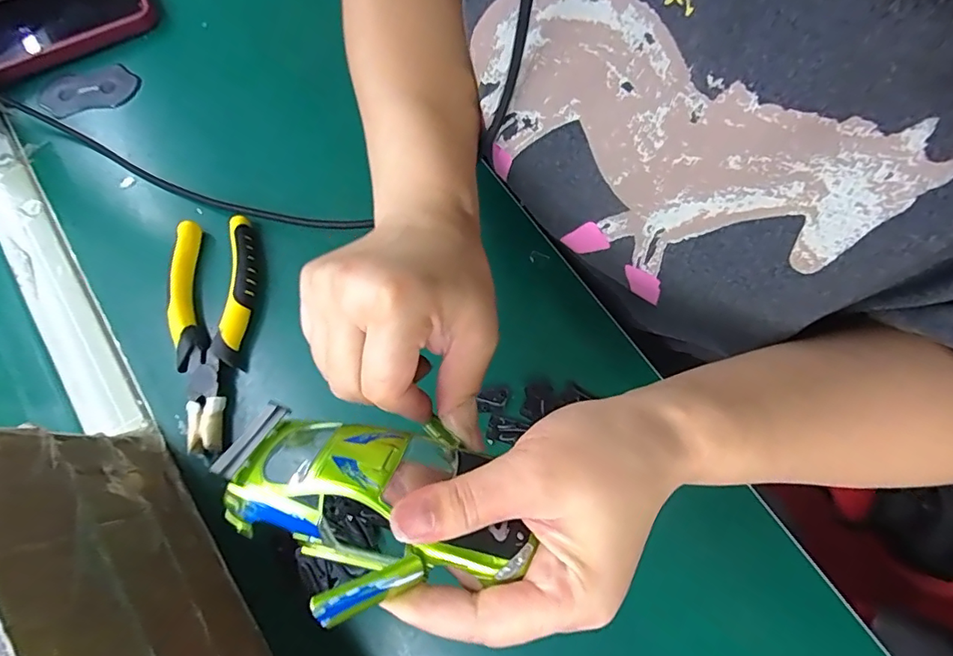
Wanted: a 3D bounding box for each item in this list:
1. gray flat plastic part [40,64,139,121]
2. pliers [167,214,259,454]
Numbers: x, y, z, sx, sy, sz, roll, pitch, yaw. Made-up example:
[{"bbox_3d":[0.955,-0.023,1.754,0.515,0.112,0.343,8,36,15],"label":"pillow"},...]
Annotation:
[{"bbox_3d":[-0.329,-0.202,0.430,0.078,0.004,0.036,-19,87,-7],"label":"gray flat plastic part"},{"bbox_3d":[-0.187,0.001,0.351,0.056,0.019,0.161,-1,72,1],"label":"pliers"}]

